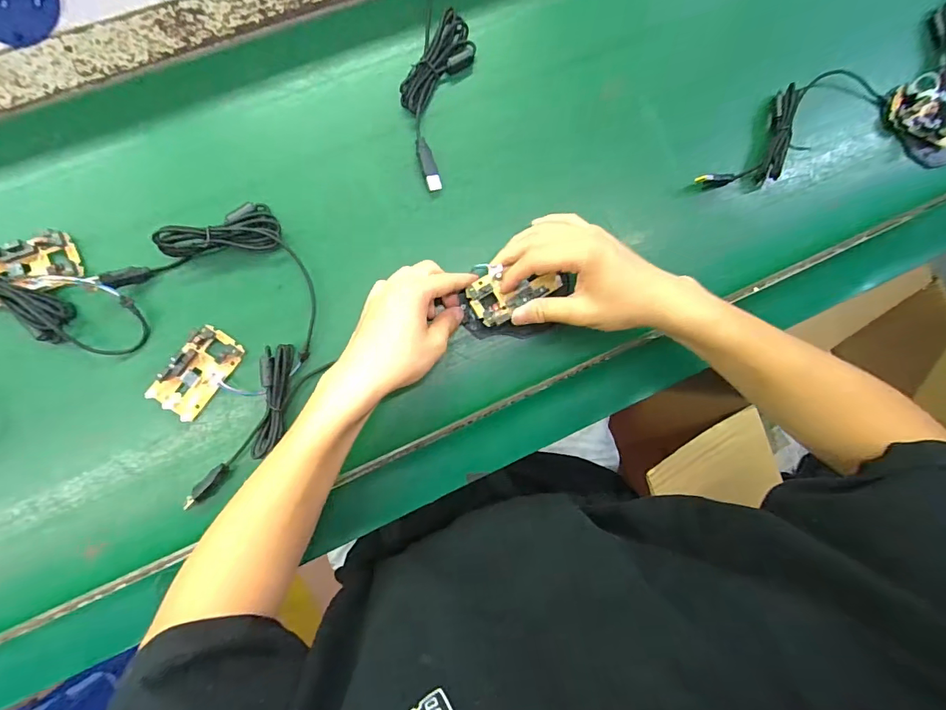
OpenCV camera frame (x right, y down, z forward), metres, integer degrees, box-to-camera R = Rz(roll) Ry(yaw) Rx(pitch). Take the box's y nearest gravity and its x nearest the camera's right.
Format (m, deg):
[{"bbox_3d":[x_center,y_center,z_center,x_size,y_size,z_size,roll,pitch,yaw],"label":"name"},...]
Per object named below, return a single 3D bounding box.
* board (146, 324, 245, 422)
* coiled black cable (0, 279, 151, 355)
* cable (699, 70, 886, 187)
[{"bbox_3d":[-0.241,0.015,0.387,0.044,0.016,0.077,35,86,-5],"label":"board"},{"bbox_3d":[-0.382,-0.045,0.367,0.199,0.022,0.054,14,88,-6],"label":"coiled black cable"},{"bbox_3d":[0.342,-0.245,0.467,0.266,0.024,0.071,-35,93,-6],"label":"cable"}]

